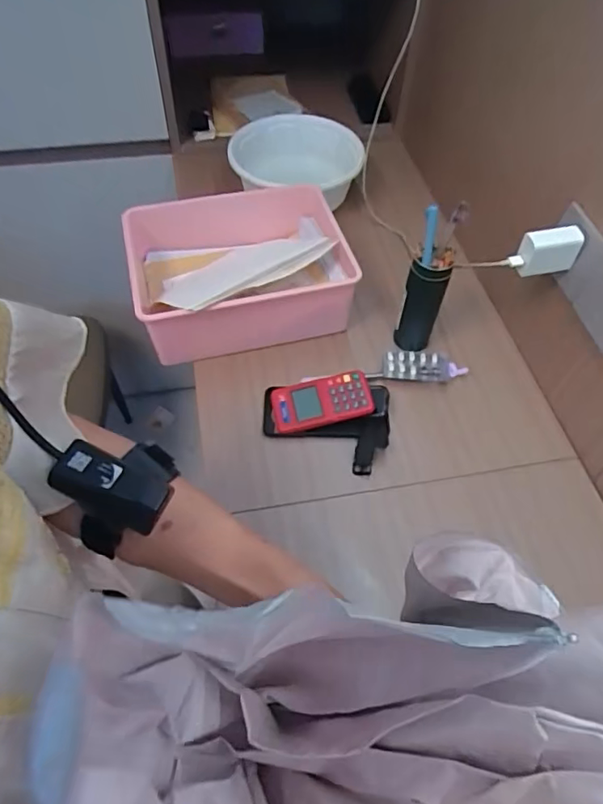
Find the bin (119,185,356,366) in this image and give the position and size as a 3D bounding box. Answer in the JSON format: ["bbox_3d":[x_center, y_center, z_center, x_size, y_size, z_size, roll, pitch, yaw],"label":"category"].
[{"bbox_3d":[-0.089,-0.197,0.774,0.308,0.101,0.230,-9,56,-9],"label":"bin"}]

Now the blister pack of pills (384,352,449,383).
[{"bbox_3d":[0.163,-0.053,0.752,0.091,0.010,0.047,2,67,-4],"label":"blister pack of pills"}]

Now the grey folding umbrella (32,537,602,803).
[{"bbox_3d":[0.020,0.150,0.209,0.235,0.116,0.157,-6,55,-7],"label":"grey folding umbrella"}]

